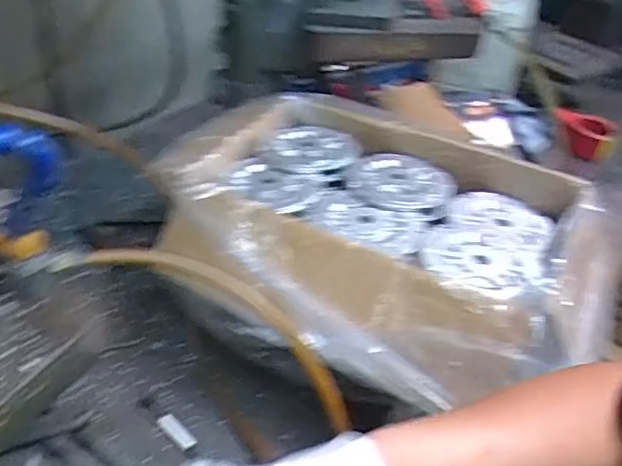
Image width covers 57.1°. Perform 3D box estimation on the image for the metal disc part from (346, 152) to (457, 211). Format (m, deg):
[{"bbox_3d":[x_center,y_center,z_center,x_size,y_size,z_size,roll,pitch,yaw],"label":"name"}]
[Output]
[{"bbox_3d":[0.121,-0.070,0.762,0.140,0.011,0.117,4,40,3],"label":"metal disc part"}]

